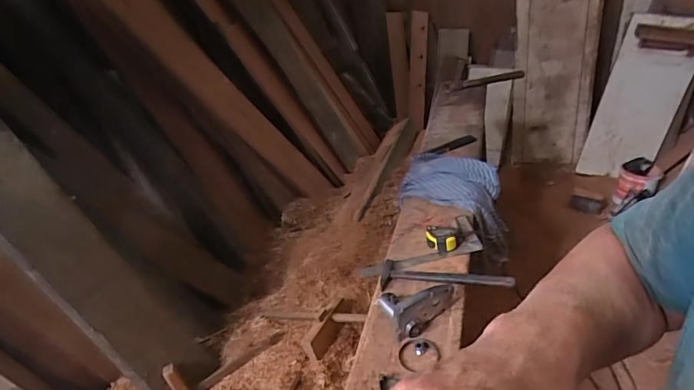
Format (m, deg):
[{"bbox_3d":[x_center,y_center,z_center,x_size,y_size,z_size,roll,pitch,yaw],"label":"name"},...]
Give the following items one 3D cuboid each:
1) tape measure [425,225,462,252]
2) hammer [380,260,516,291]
[{"bbox_3d":[0.237,0.107,1.071,0.085,0.038,0.067,-4,33,8],"label":"tape measure"},{"bbox_3d":[0.222,0.176,0.992,0.290,0.035,0.086,-1,33,11],"label":"hammer"}]

